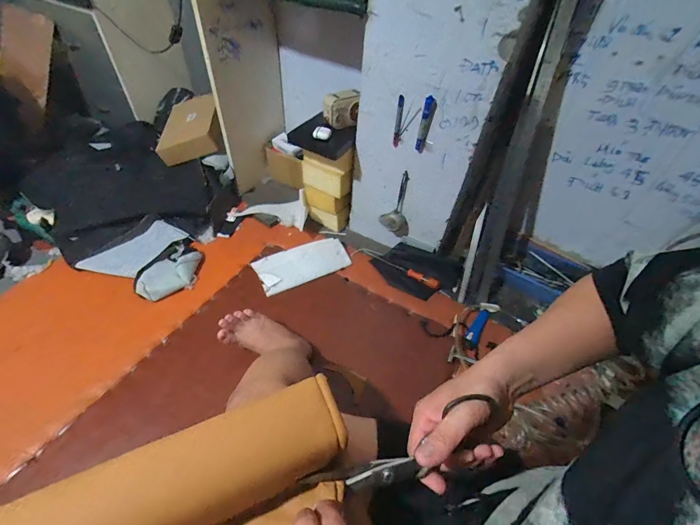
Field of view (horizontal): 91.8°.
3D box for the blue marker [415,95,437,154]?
[{"bbox_3d":[0.182,-0.331,0.828,0.027,0.140,0.021,11,47,4],"label":"blue marker"}]

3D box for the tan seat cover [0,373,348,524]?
[{"bbox_3d":[-0.130,0.214,0.265,0.287,0.085,0.156,-20,54,-22],"label":"tan seat cover"}]

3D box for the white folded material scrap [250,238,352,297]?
[{"bbox_3d":[-0.144,-0.004,1.043,0.280,0.037,0.136,-19,54,-21],"label":"white folded material scrap"}]

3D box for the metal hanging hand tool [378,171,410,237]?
[{"bbox_3d":[0.143,-0.166,0.996,0.092,0.200,0.030,14,48,7],"label":"metal hanging hand tool"}]

